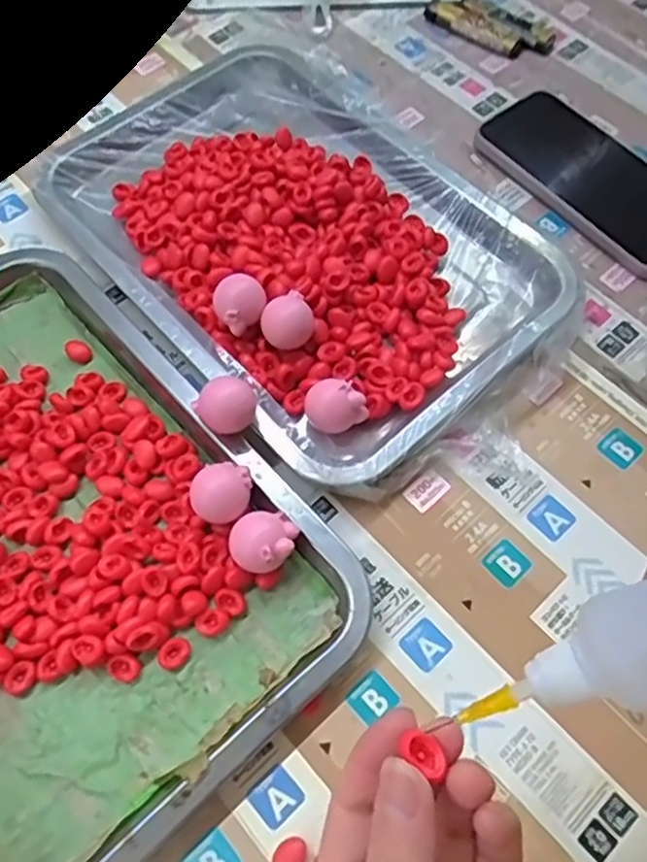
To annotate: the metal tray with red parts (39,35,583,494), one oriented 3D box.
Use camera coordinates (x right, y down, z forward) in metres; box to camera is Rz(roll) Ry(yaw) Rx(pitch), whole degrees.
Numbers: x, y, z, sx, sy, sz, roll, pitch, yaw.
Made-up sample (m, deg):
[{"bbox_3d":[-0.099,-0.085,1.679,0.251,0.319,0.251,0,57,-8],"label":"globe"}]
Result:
[{"bbox_3d":[-0.016,-0.127,0.417,0.204,0.032,0.309,-37,69,-20],"label":"metal tray with red parts"}]

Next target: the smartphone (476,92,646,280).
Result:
[{"bbox_3d":[0.178,-0.170,0.457,0.082,0.008,0.162,-38,70,-18],"label":"smartphone"}]

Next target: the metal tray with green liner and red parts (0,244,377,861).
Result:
[{"bbox_3d":[-0.151,0.038,0.342,0.207,0.027,0.324,-39,70,-20],"label":"metal tray with green liner and red parts"}]

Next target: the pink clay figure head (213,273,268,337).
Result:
[{"bbox_3d":[-0.046,-0.070,0.384,0.028,0.023,0.027,1,62,-2],"label":"pink clay figure head"}]

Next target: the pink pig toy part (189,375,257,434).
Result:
[{"bbox_3d":[-0.049,-0.010,0.353,0.027,0.029,0.025,-32,68,-18],"label":"pink pig toy part"}]

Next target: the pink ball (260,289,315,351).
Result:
[{"bbox_3d":[-0.019,-0.058,0.383,0.029,0.022,0.027,1,62,-2],"label":"pink ball"}]

